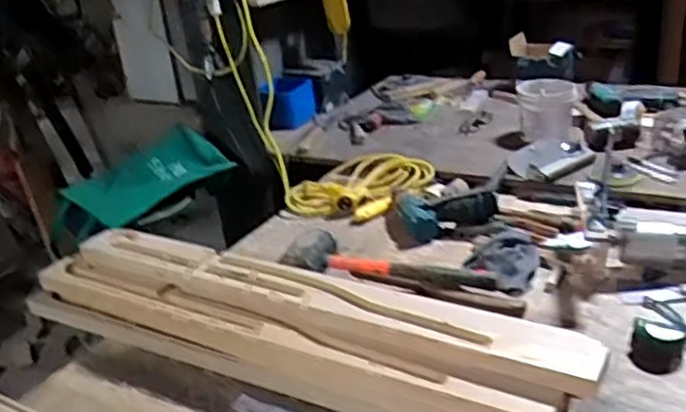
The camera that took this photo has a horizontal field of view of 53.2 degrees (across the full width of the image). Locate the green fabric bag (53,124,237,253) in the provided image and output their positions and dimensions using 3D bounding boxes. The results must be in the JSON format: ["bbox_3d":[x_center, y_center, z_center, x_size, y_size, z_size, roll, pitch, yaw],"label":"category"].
[{"bbox_3d":[-0.506,-0.055,1.697,0.462,0.124,0.187,-34,33,-24],"label":"green fabric bag"}]

